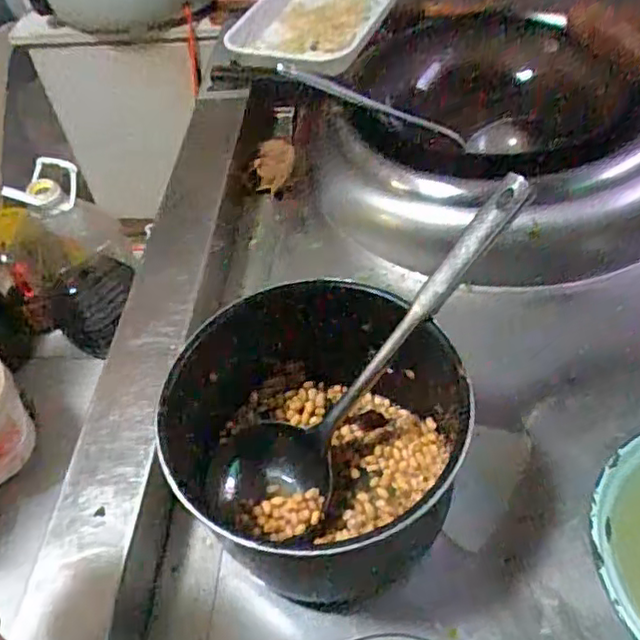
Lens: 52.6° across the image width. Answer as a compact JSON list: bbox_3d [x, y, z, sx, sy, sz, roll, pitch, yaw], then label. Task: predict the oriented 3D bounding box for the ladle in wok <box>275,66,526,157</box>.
[{"bbox_3d":[0.114,-0.266,0.830,0.339,0.053,0.047,11,48,-15],"label":"ladle in wok"}]

